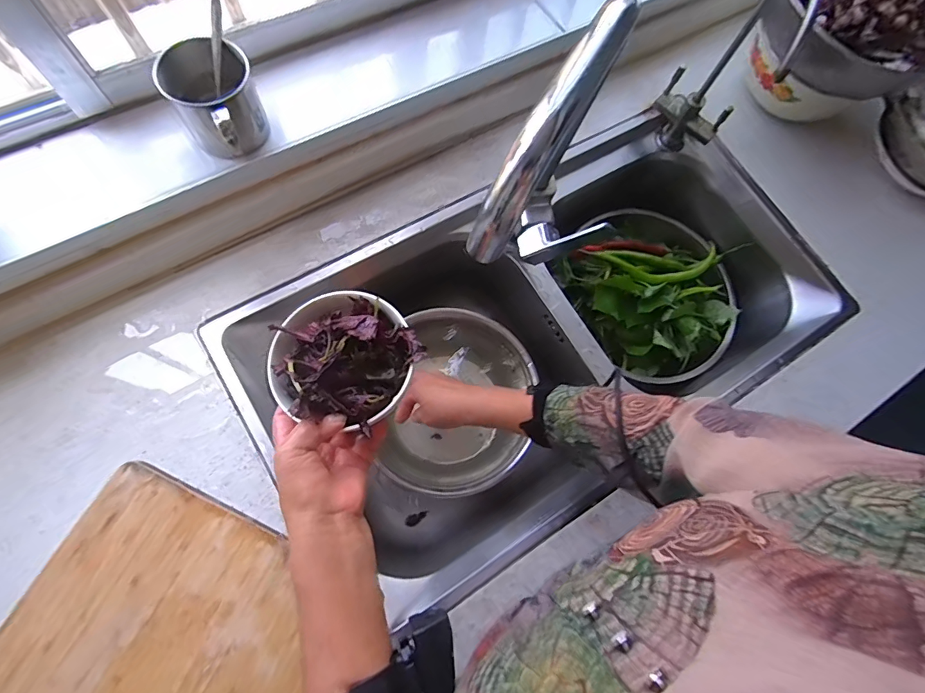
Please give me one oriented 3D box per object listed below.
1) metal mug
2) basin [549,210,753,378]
[{"bbox_3d":[-0.235,-0.236,0.446,0.080,0.073,0.090,-31,80,-14],"label":"metal mug"},{"bbox_3d":[0.298,-0.095,0.696,0.256,0.103,0.262,0,73,0],"label":"basin"}]

